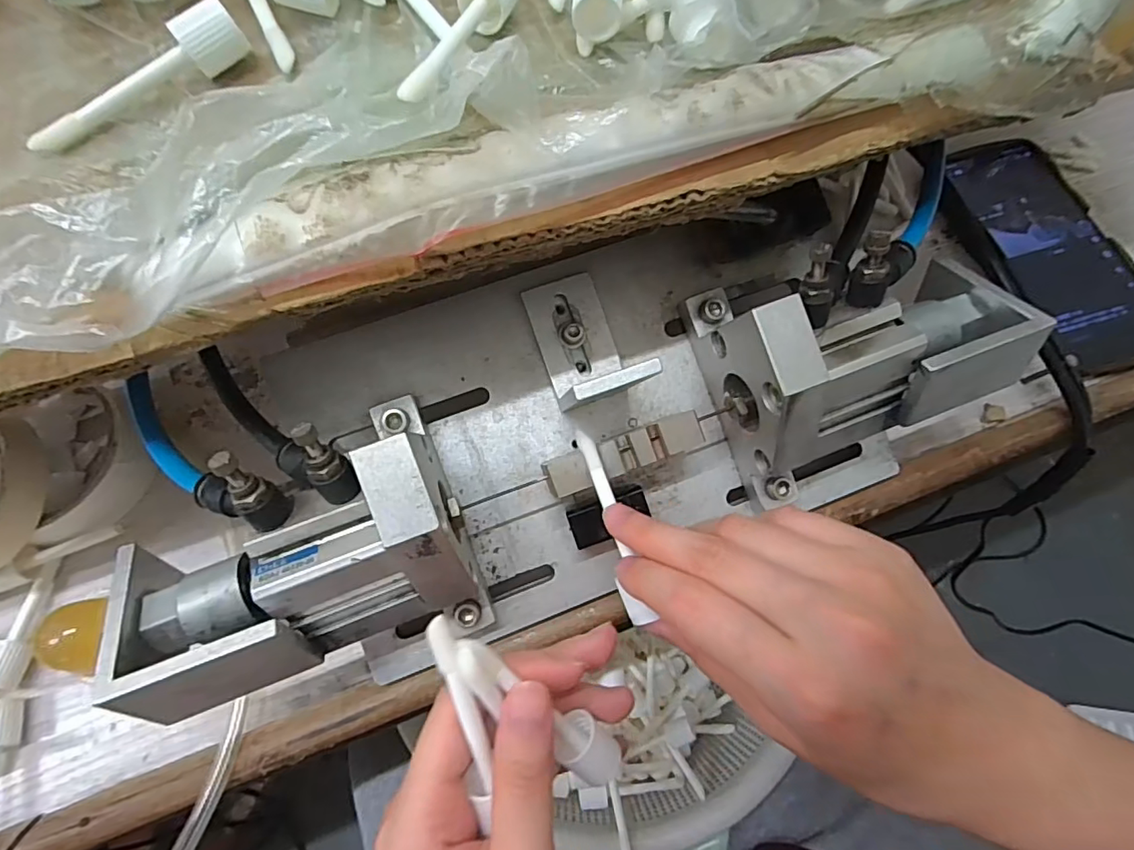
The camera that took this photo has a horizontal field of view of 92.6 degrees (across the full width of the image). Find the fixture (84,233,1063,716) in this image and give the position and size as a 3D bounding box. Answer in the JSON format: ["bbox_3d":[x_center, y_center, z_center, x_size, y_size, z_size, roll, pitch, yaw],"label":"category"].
[{"bbox_3d":[0.013,-0.003,0.248,0.390,0.100,0.142,-20,72,-7],"label":"fixture"}]

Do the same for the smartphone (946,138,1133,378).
[{"bbox_3d":[0.303,-0.110,0.339,0.084,0.013,0.163,-15,71,-6],"label":"smartphone"}]

